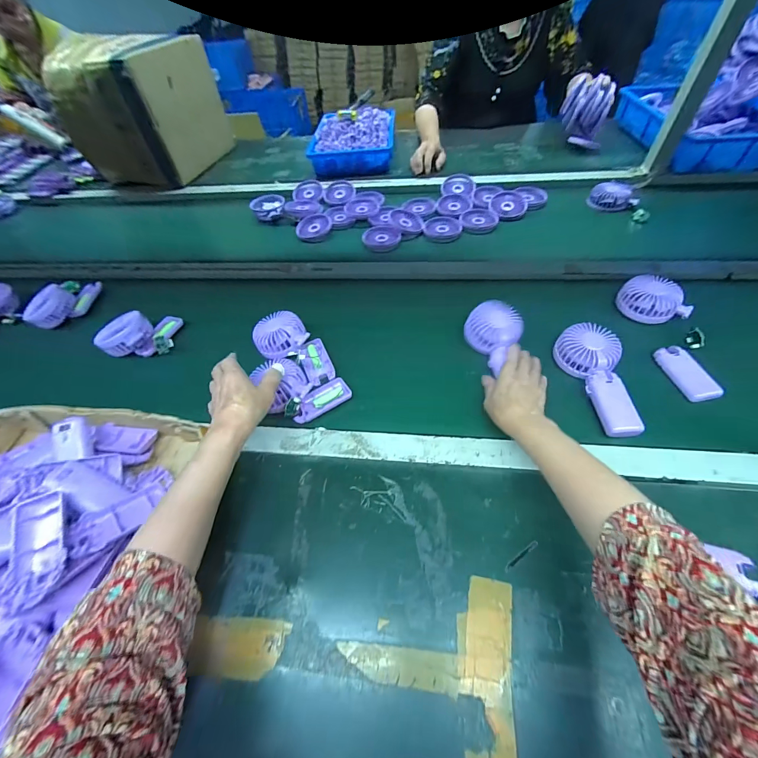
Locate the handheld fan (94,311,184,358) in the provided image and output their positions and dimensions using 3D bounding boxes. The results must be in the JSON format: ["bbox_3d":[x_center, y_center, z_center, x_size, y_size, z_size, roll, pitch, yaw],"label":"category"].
[{"bbox_3d":[-0.442,-0.087,0.616,0.132,0.049,0.100,-3,54,3],"label":"handheld fan"}]

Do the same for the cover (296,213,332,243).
[{"bbox_3d":[-0.163,-0.387,0.839,0.087,0.024,0.097,-7,53,0],"label":"cover"}]

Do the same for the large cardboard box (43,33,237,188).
[{"bbox_3d":[-0.722,-0.844,1.041,0.325,0.294,0.371,12,56,13],"label":"large cardboard box"}]

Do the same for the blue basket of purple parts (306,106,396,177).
[{"bbox_3d":[-0.077,-0.757,1.044,0.251,0.089,0.332,0,54,5],"label":"blue basket of purple parts"}]

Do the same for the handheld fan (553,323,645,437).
[{"bbox_3d":[0.324,-0.002,0.482,0.077,0.044,0.176,-7,53,0],"label":"handheld fan"}]

